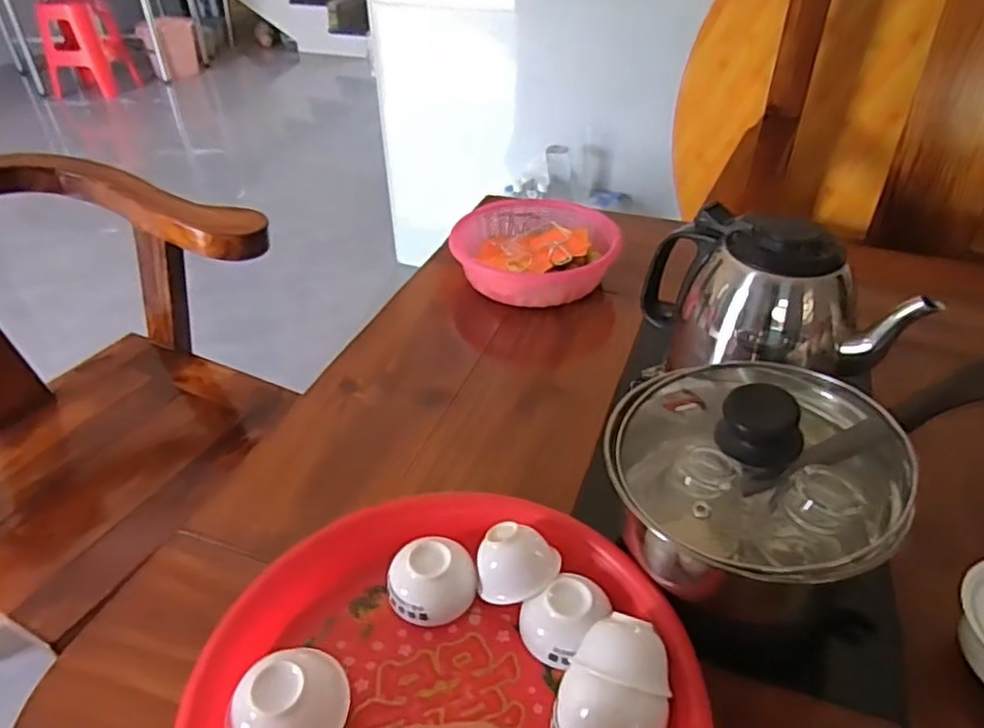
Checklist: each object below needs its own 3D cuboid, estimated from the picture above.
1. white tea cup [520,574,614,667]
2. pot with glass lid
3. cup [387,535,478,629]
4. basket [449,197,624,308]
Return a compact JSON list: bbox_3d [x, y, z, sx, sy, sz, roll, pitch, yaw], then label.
[{"bbox_3d":[0.041,0.145,0.387,0.043,0.028,0.043,-1,37,1],"label":"white tea cup"},{"bbox_3d":[0.144,0.055,0.397,0.144,0.103,0.135,-1,37,1],"label":"pot with glass lid"},{"bbox_3d":[-0.036,0.130,0.408,0.051,0.028,0.047,-1,37,1],"label":"cup"},{"bbox_3d":[0.045,-0.115,0.707,0.160,0.057,0.150,-1,37,1],"label":"basket"}]

